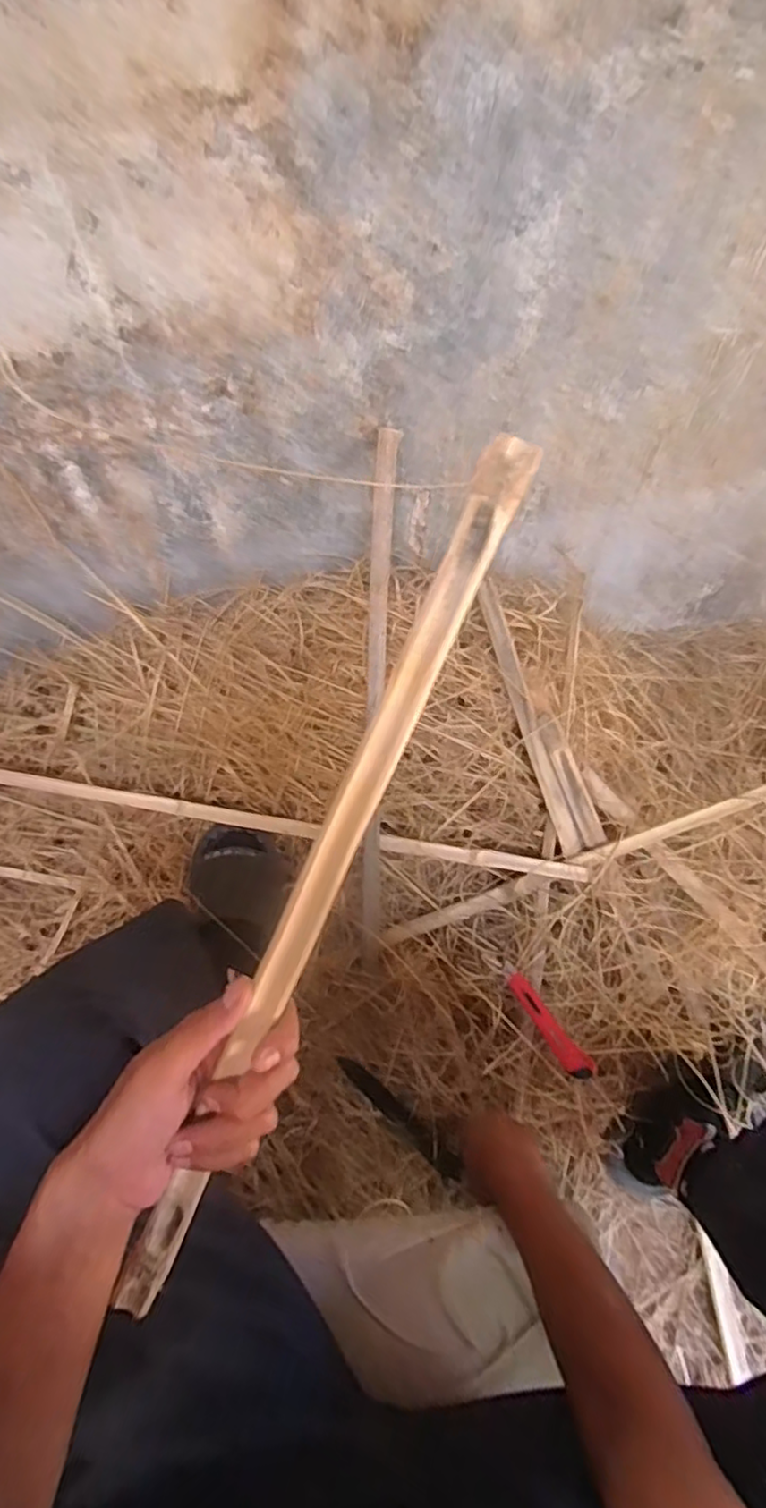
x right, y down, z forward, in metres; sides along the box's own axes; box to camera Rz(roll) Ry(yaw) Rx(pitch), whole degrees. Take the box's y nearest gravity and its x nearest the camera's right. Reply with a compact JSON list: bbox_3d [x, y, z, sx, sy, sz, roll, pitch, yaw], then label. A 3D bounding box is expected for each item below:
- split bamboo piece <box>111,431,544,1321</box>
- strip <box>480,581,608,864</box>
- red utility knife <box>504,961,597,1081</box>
[{"bbox_3d":[-0.038,0.080,0.350,0.022,0.013,0.513,26,96,15],"label":"split bamboo piece"},{"bbox_3d":[0.211,-0.052,0.895,0.059,0.029,0.386,-20,86,-8],"label":"strip"},{"bbox_3d":[0.204,0.338,0.817,0.028,0.015,0.157,-35,66,-14],"label":"red utility knife"}]

